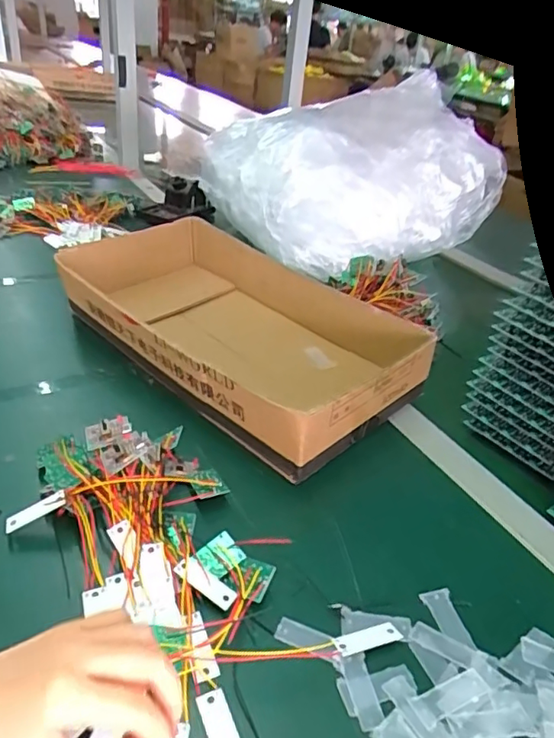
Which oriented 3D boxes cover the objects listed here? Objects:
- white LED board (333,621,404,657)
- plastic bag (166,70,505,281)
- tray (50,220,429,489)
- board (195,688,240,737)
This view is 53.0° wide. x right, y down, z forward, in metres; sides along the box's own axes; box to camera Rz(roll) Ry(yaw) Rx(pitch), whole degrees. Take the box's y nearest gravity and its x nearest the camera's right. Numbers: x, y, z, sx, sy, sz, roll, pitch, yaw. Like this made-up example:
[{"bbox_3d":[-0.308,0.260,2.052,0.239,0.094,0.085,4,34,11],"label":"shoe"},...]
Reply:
[{"bbox_3d":[0.061,0.178,0.368,0.045,0.006,0.013,-6,34,-20],"label":"white LED board"},{"bbox_3d":[0.109,-0.337,0.926,0.378,0.181,0.383,31,39,34],"label":"plastic bag"},{"bbox_3d":[-0.055,-0.063,0.641,0.436,0.069,0.230,31,39,34],"label":"tray"},{"bbox_3d":[-0.032,0.210,0.320,0.017,0.007,0.047,-9,35,-24],"label":"board"}]

